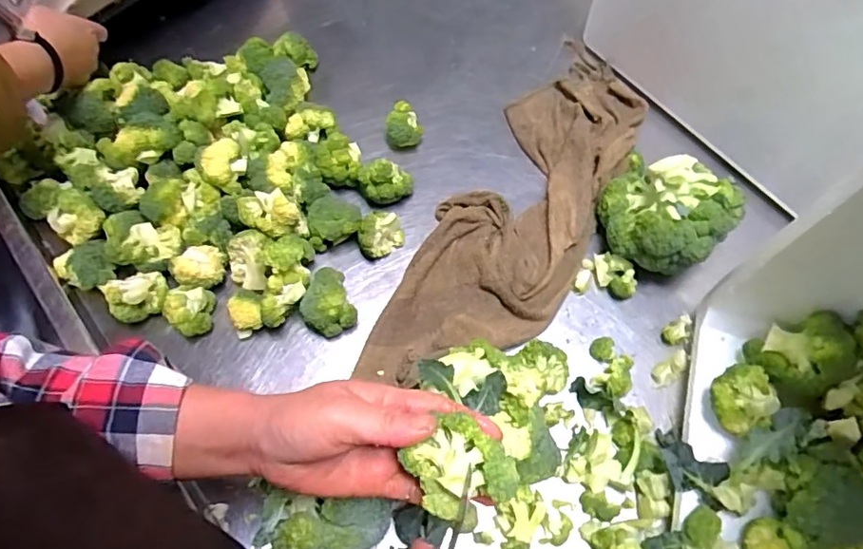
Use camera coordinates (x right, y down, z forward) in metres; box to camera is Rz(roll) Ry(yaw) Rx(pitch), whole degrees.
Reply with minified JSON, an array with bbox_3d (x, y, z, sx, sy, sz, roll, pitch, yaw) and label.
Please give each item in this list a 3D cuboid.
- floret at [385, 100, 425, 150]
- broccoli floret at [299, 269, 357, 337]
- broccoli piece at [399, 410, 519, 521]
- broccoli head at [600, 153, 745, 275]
[{"bbox_3d":[-0.029,-0.169,0.636,0.032,0.043,0.042,28,69,15],"label":"floret"},{"bbox_3d":[-0.103,0.028,0.541,0.049,0.039,0.057,-20,65,-7],"label":"broccoli floret"},{"bbox_3d":[0.017,0.112,0.316,0.052,0.025,0.054,-38,69,-15],"label":"broccoli piece"},{"bbox_3d":[0.225,-0.059,0.543,0.115,0.080,0.094,37,71,16],"label":"broccoli head"}]

